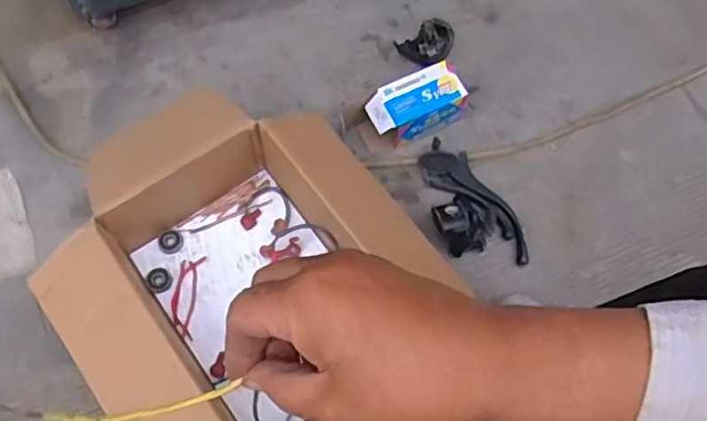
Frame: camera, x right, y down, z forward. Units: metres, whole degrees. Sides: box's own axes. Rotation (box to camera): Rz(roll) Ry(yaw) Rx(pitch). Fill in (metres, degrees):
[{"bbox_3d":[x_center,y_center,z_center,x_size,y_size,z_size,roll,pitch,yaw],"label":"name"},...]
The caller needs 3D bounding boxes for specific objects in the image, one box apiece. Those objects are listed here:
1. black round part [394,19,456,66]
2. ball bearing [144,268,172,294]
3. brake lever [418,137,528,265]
[{"bbox_3d":[0.103,-0.231,0.923,0.066,0.033,0.070,0,69,0],"label":"black round part"},{"bbox_3d":[-0.232,0.083,0.793,0.027,0.011,0.031,-23,71,-9],"label":"ball bearing"},{"bbox_3d":[0.142,-0.011,0.824,0.098,0.044,0.185,-22,70,-8],"label":"brake lever"}]

